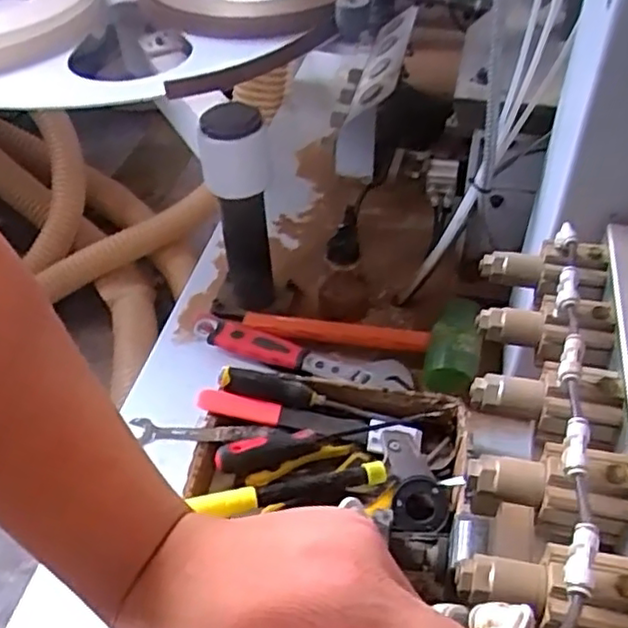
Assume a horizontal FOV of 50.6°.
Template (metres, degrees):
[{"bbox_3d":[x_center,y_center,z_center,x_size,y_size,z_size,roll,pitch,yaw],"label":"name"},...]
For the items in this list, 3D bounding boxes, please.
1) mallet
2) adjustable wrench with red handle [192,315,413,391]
[{"bbox_3d":[0.057,0.004,0.872,0.333,0.056,0.117,17,49,19],"label":"mallet"},{"bbox_3d":[-0.022,0.049,0.867,0.297,0.023,0.049,13,48,15],"label":"adjustable wrench with red handle"}]

